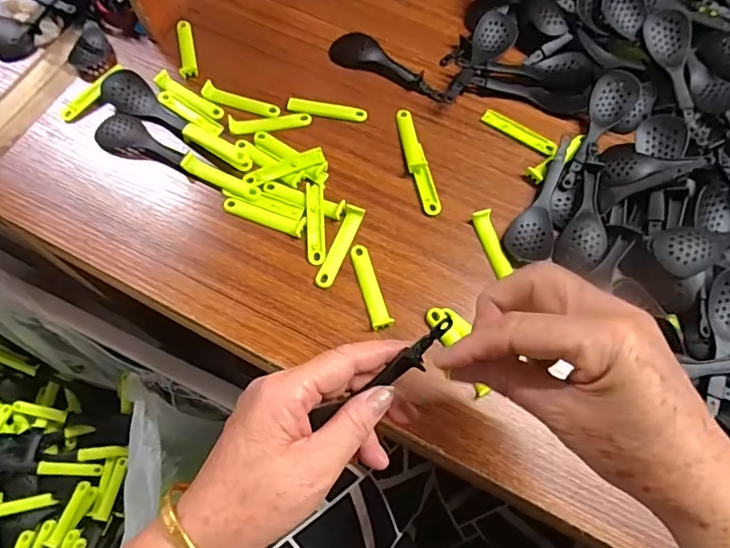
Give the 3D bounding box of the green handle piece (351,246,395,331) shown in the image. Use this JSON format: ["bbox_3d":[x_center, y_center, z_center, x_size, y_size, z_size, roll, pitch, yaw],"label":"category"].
[{"bbox_3d":[0.005,0.010,0.430,0.016,0.006,0.075,-14,67,-5],"label":"green handle piece"}]

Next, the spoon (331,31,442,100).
[{"bbox_3d":[0.019,-0.205,0.520,0.126,0.013,0.036,34,71,15],"label":"spoon"}]

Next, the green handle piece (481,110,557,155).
[{"bbox_3d":[0.146,-0.133,0.497,0.076,0.004,0.014,34,71,15],"label":"green handle piece"}]

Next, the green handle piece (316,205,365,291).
[{"bbox_3d":[-0.021,-0.024,0.444,0.015,0.007,0.076,20,68,9],"label":"green handle piece"}]

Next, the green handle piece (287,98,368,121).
[{"bbox_3d":[-0.036,-0.159,0.505,0.076,0.004,0.015,10,67,5],"label":"green handle piece"}]

